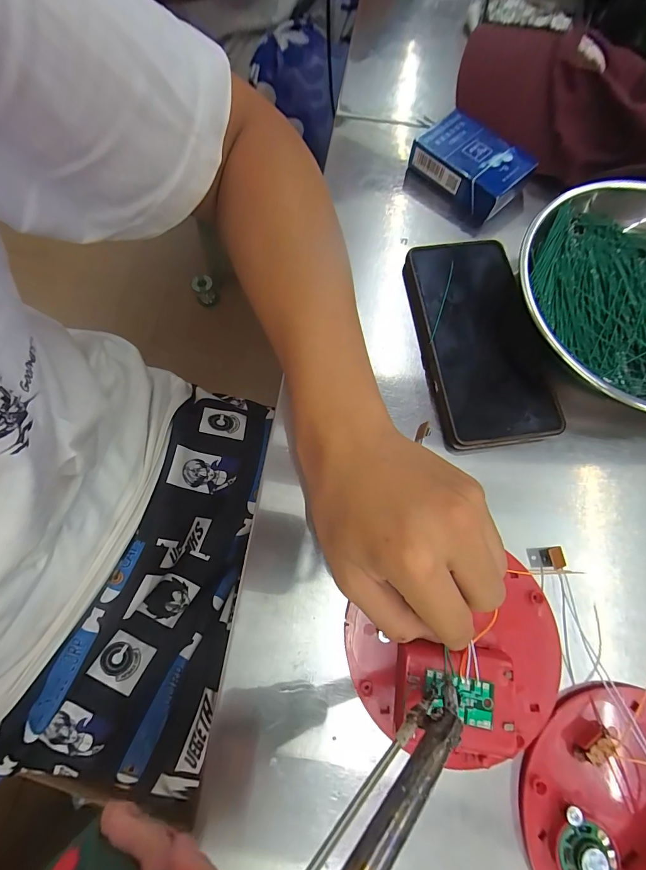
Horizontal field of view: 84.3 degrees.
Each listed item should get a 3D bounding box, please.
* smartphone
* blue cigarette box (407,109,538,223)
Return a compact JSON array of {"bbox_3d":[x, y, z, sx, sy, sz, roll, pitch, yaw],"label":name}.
[{"bbox_3d":[0.115,-0.073,0.258,0.085,0.007,0.163,-7,74,-3],"label":"smartphone"},{"bbox_3d":[0.125,-0.230,0.300,0.057,0.023,0.085,-44,79,-12],"label":"blue cigarette box"}]

